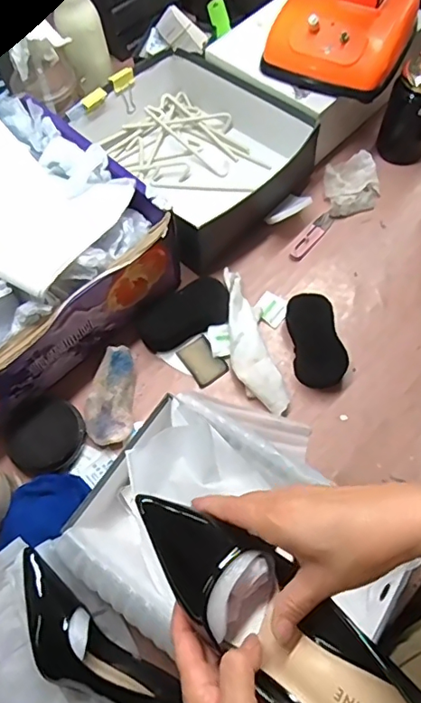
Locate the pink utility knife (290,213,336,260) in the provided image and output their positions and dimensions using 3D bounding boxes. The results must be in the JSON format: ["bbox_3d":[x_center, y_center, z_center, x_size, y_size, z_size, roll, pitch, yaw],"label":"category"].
[{"bbox_3d":[0.150,-0.171,0.764,0.025,0.007,0.093,35,70,17],"label":"pink utility knife"}]

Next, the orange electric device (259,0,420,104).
[{"bbox_3d":[0.191,-0.498,0.685,0.181,0.203,0.182,25,67,13],"label":"orange electric device"}]

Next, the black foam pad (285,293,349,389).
[{"bbox_3d":[0.138,-0.016,0.679,0.062,0.037,0.122,-7,64,-2],"label":"black foam pad"}]

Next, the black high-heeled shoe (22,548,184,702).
[{"bbox_3d":[-0.124,0.305,0.498,0.230,0.077,0.085,45,72,5],"label":"black high-heeled shoe"}]

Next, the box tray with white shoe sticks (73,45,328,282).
[{"bbox_3d":[-0.028,-0.319,0.798,0.250,0.101,0.312,-36,68,-15],"label":"box tray with white shoe sticks"}]

